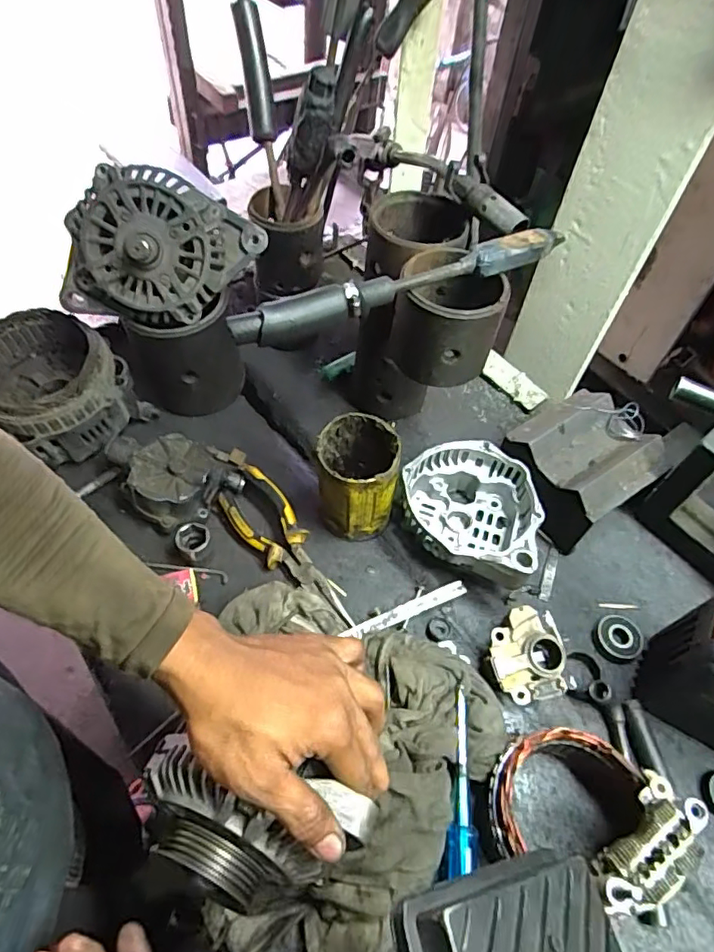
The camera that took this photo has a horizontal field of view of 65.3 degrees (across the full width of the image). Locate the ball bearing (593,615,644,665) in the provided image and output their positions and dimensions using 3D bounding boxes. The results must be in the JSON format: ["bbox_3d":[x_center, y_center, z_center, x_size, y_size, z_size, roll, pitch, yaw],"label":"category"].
[{"bbox_3d":[0.240,0.149,0.510,0.041,0.016,0.040,2,54,-3],"label":"ball bearing"}]

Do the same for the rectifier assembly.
[{"bbox_3d":[0.185,0.235,0.347,0.092,0.024,0.043,-35,64,-26],"label":"rectifier assembly"}]

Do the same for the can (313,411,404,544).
[{"bbox_3d":[0.000,0.004,0.536,0.074,0.113,0.080,-8,55,-10],"label":"can"}]

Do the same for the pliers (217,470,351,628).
[{"bbox_3d":[-0.065,0.065,0.539,0.053,0.033,0.186,-37,64,-26],"label":"pliers"}]

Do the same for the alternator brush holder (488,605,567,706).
[{"bbox_3d":[0.146,0.157,0.485,0.060,0.036,0.073,6,54,0],"label":"alternator brush holder"}]

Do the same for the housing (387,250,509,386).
[{"bbox_3d":[0.077,-0.135,0.474,0.088,0.080,0.097,19,55,9],"label":"housing"}]

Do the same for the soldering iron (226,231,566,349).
[{"bbox_3d":[0.037,-0.147,0.425,0.276,0.029,0.028,-19,58,-17],"label":"soldering iron"}]

